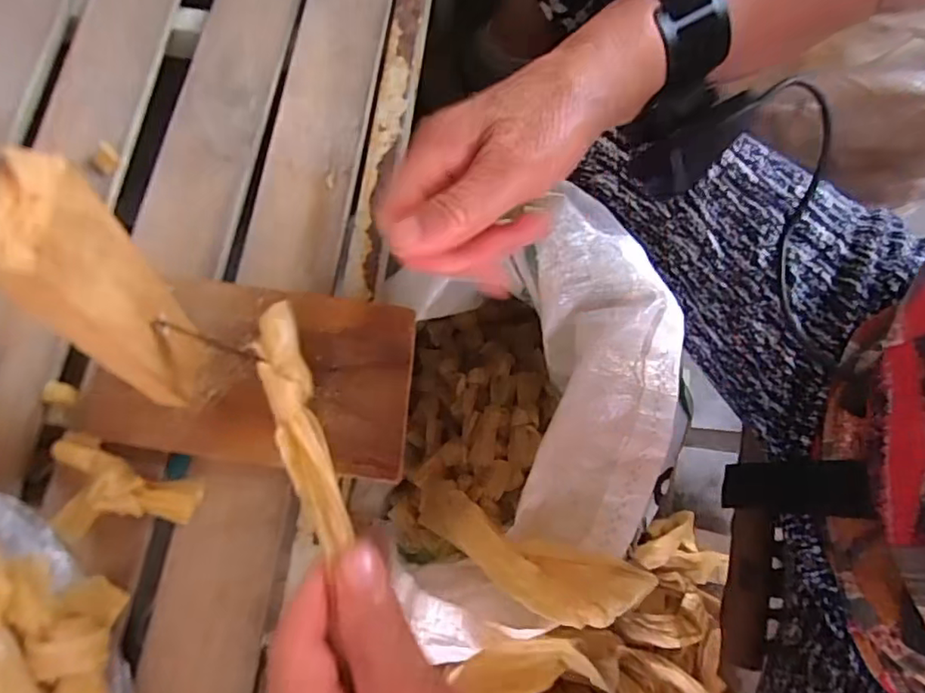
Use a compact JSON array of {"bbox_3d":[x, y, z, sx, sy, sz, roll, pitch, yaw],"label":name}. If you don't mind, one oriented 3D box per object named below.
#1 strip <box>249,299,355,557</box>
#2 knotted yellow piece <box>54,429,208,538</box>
[{"bbox_3d":[-0.068,0.029,0.238,0.020,0.011,0.110,-21,66,-7],"label":"strip"},{"bbox_3d":[-0.184,0.078,0.305,0.077,0.024,0.050,13,74,3],"label":"knotted yellow piece"}]

